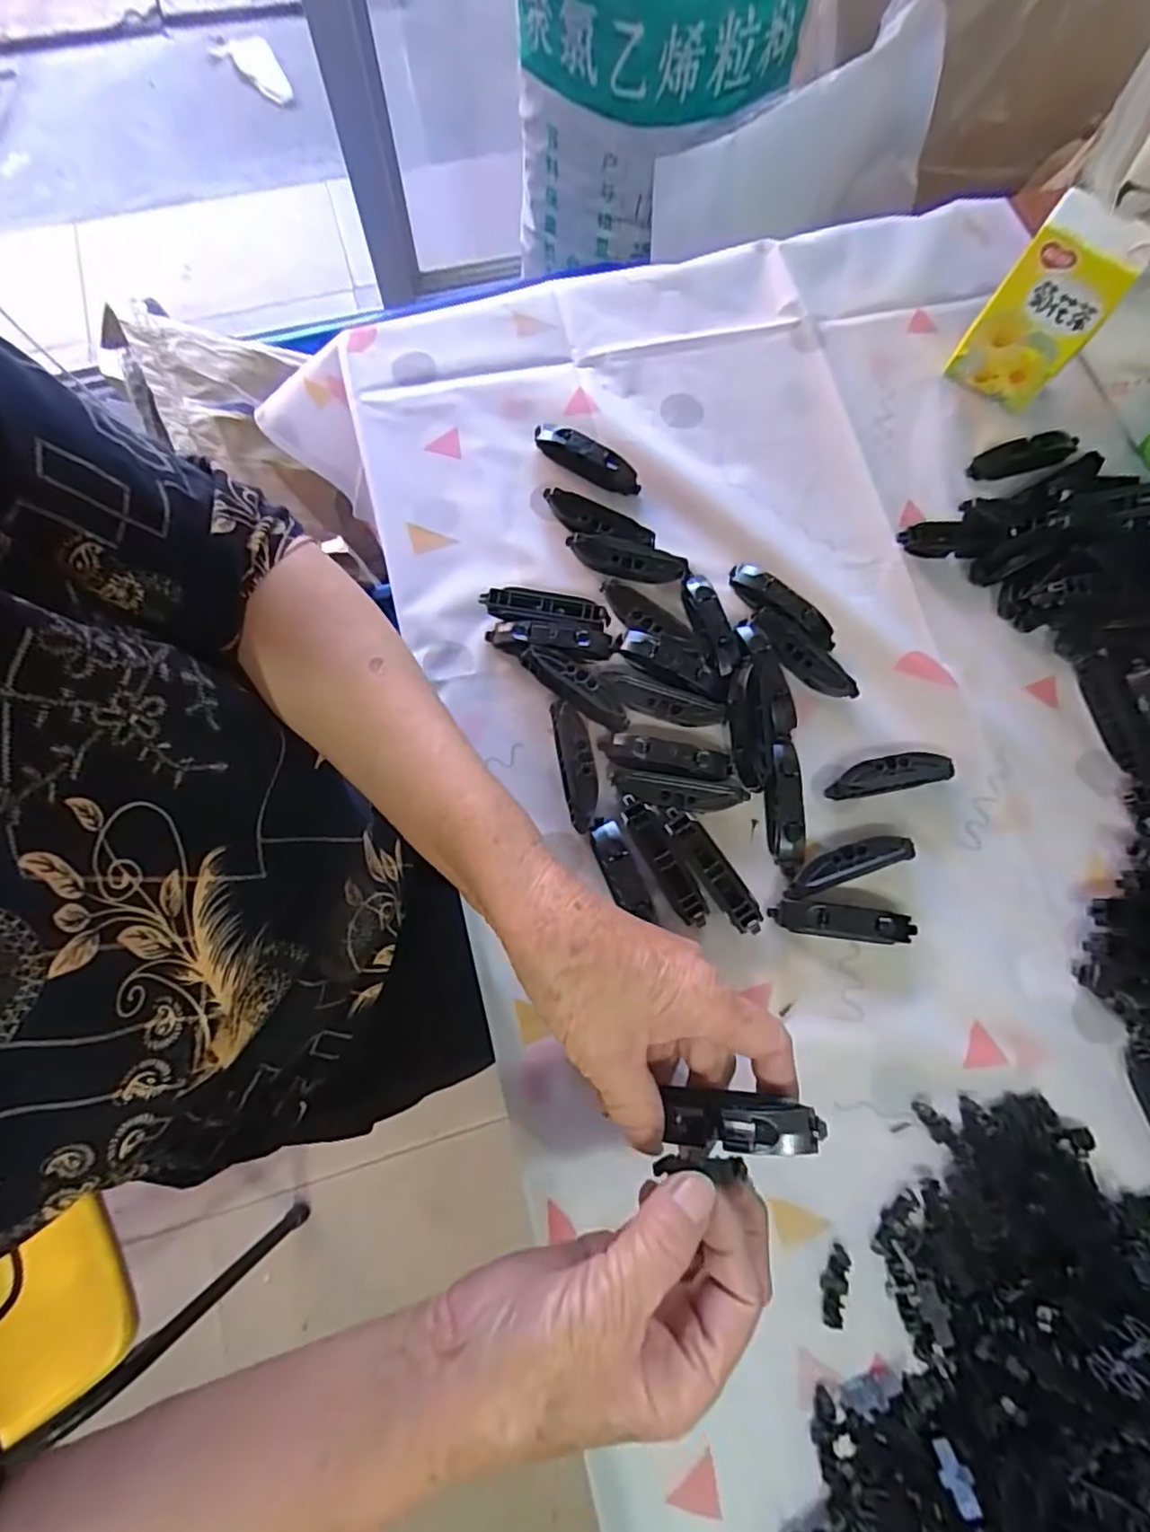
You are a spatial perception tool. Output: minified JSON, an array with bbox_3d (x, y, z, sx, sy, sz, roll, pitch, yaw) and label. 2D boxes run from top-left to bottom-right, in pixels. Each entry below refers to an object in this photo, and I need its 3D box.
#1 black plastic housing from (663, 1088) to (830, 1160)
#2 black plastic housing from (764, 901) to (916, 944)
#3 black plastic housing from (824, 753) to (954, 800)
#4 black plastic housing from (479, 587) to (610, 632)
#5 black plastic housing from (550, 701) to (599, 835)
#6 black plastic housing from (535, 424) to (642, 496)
[{"bbox_3d":[0.068,0.145,0.262,0.061,0.017,0.021,-3,74,19],"label":"black plastic housing"},{"bbox_3d":[0.159,0.093,0.380,0.082,0.021,0.019,6,75,2],"label":"black plastic housing"},{"bbox_3d":[0.196,0.005,0.399,0.082,0.013,0.019,-10,76,-4],"label":"black plastic housing"},{"bbox_3d":[-0.019,-0.101,0.417,0.081,0.016,0.021,6,75,0],"label":"black plastic housing"},{"bbox_3d":[0.002,-0.001,0.391,0.021,0.011,0.079,-11,76,-4],"label":"black plastic housing"},{"bbox_3d":[0.008,-0.219,0.451,0.084,0.020,0.017,31,77,7],"label":"black plastic housing"}]

